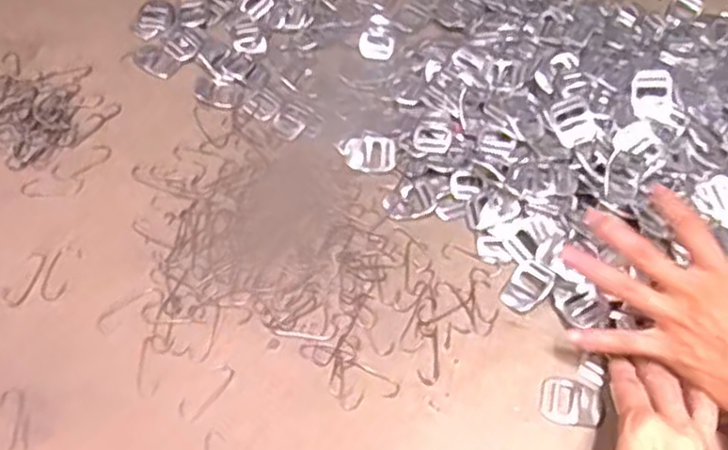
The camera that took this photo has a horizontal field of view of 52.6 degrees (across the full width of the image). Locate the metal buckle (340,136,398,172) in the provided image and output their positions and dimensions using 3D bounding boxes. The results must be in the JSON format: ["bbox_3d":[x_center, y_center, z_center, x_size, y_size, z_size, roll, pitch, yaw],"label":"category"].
[{"bbox_3d":[0.004,-0.055,0.574,0.041,0.004,0.031,0,55,-5],"label":"metal buckle"}]

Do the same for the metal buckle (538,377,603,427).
[{"bbox_3d":[0.133,0.114,0.474,0.038,0.004,0.032,7,55,0],"label":"metal buckle"}]

